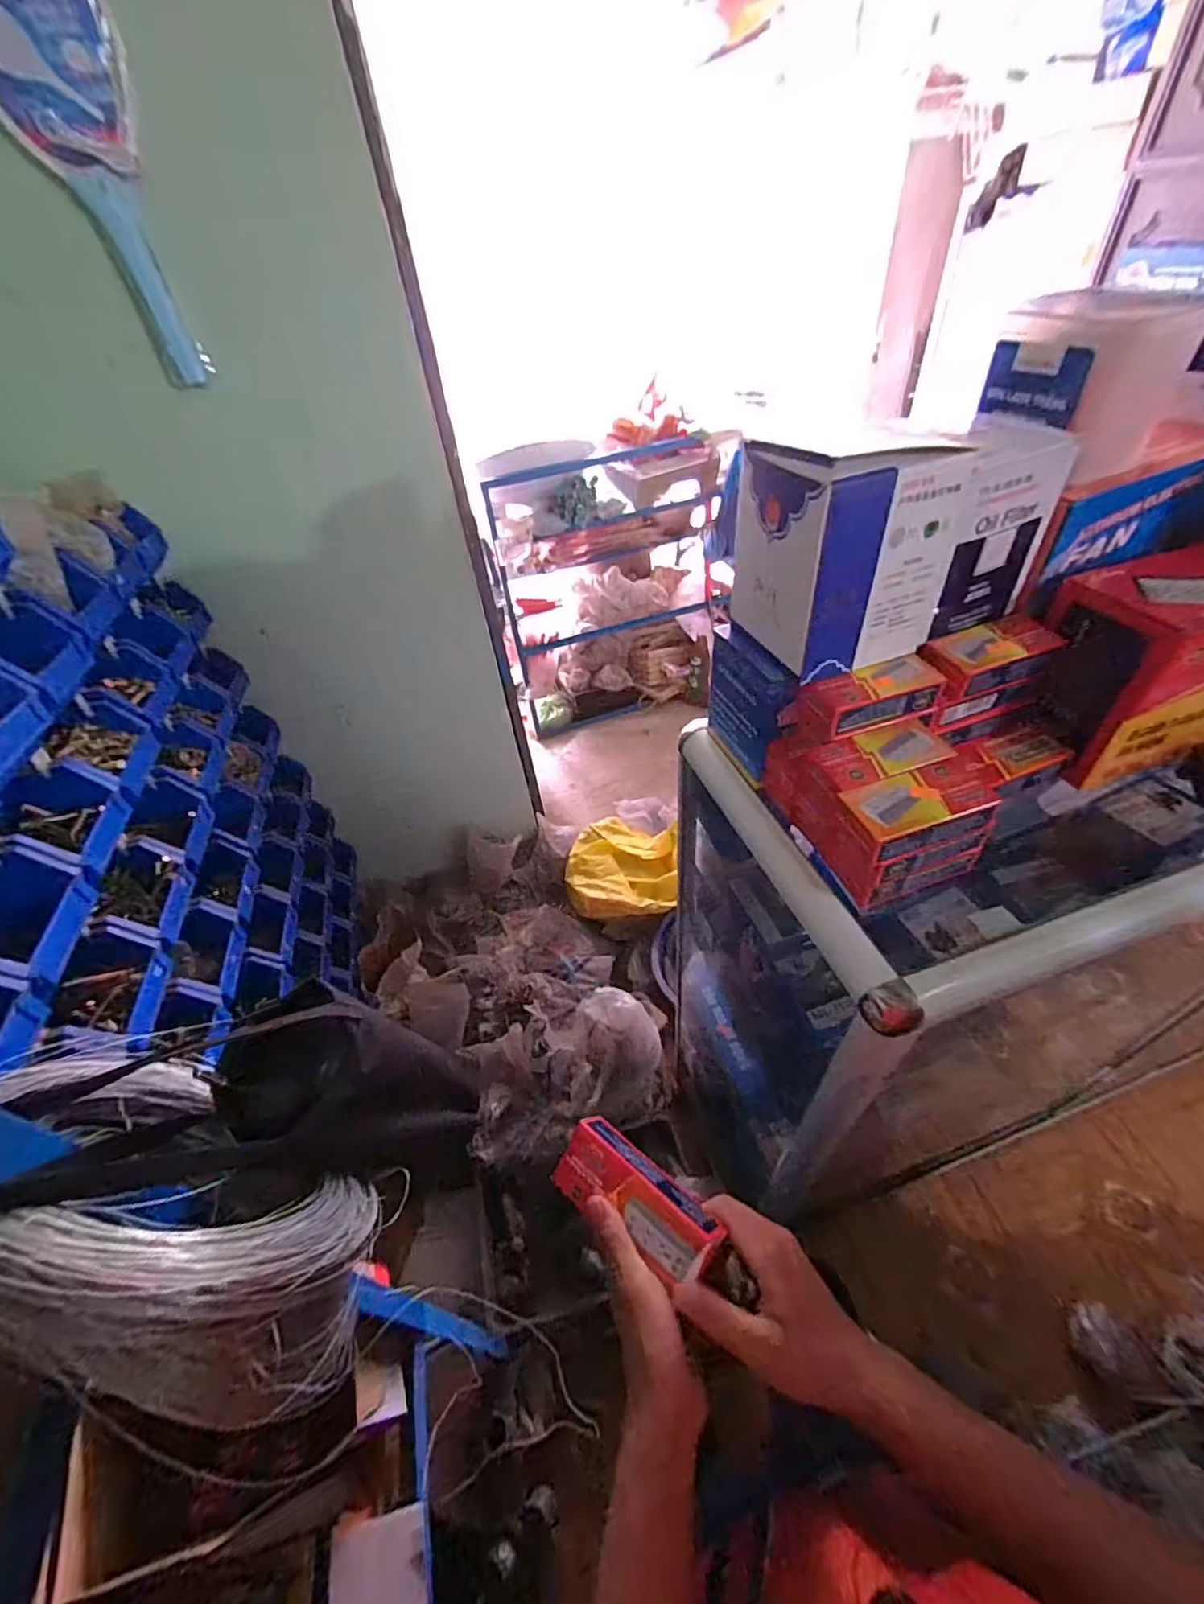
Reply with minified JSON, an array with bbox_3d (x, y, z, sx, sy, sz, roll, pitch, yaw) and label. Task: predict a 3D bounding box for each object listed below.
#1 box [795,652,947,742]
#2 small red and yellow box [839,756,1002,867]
[{"bbox_3d":[0.235,-0.091,0.506,0.120,0.042,0.042,-14,45,-7],"label":"box"},{"bbox_3d":[0.248,0.006,0.458,0.110,0.039,0.055,-15,45,-8],"label":"small red and yellow box"}]

